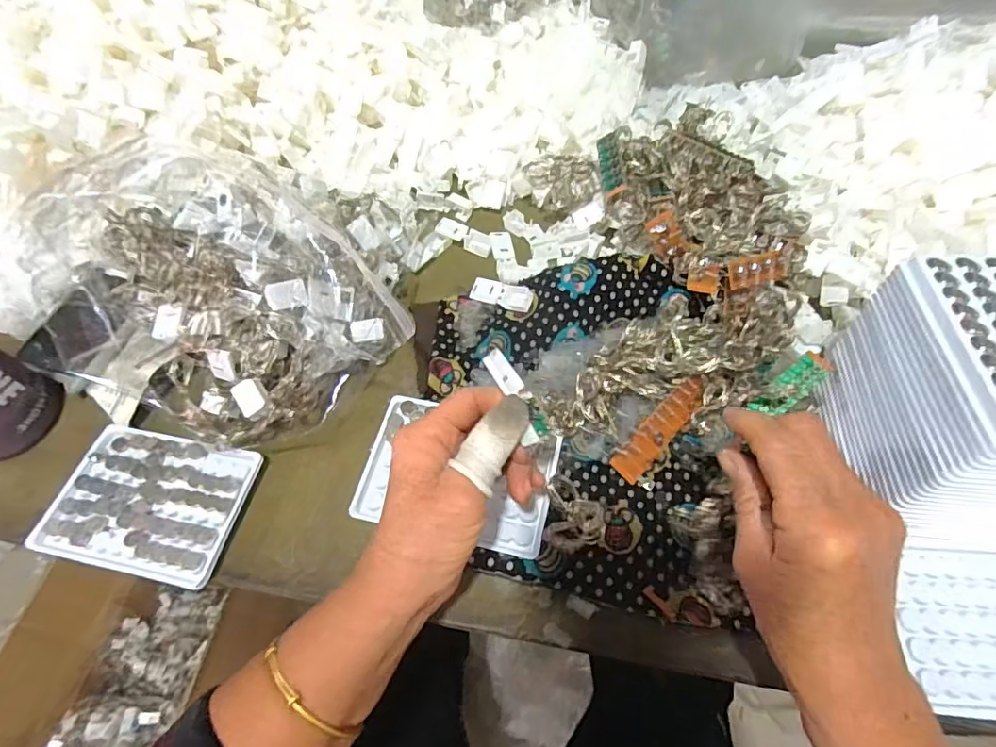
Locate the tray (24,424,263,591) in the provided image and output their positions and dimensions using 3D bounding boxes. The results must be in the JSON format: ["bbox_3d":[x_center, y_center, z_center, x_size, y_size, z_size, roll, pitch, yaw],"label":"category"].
[{"bbox_3d":[-0.242,0.090,0.374,0.128,0.014,0.093,9,58,9],"label":"tray"}]

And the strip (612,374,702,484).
[{"bbox_3d":[0.117,0.037,0.379,0.024,0.005,0.093,46,71,-1],"label":"strip"}]

